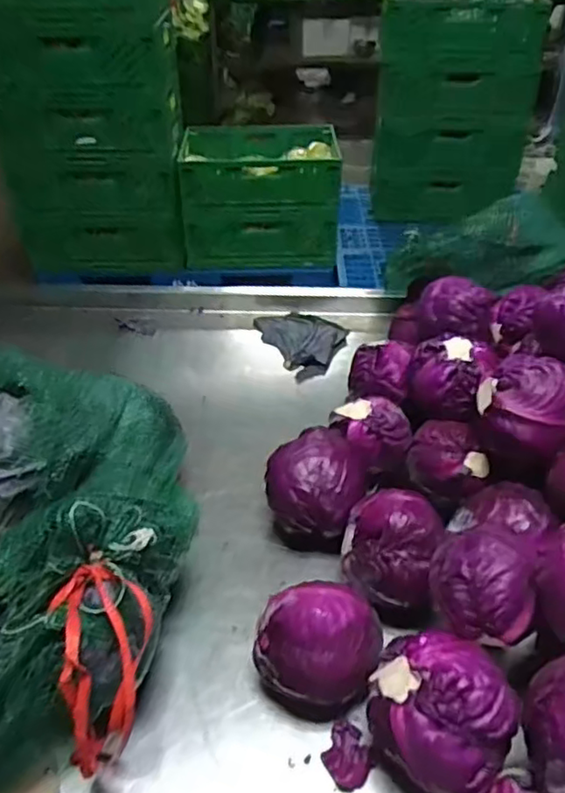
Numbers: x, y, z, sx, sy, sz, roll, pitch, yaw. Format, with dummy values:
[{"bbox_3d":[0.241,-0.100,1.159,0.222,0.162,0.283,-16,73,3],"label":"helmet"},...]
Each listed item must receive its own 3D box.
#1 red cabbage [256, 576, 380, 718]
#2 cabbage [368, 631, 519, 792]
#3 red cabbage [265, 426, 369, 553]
[{"bbox_3d":[0.033,0.242,0.601,0.115,0.109,0.096,-11,40,-14],"label":"red cabbage"},{"bbox_3d":[0.127,0.276,0.534,0.112,0.130,0.106,13,41,12],"label":"cabbage"},{"bbox_3d":[0.040,0.110,0.762,0.120,0.120,0.114,3,39,4],"label":"red cabbage"}]

